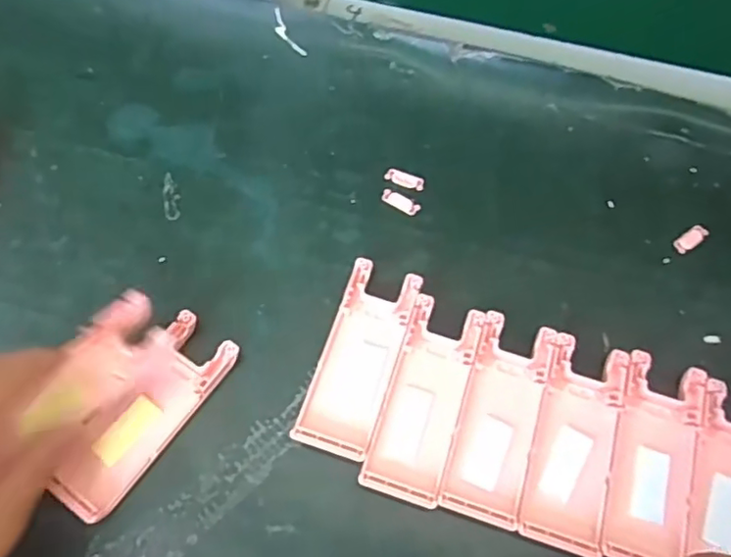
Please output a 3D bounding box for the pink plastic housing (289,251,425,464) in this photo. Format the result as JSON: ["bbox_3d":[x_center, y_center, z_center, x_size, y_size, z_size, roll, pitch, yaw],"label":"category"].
[{"bbox_3d":[-0.003,0.042,0.321,0.039,0.011,0.103,17,65,6],"label":"pink plastic housing"}]

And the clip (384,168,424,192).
[{"bbox_3d":[0.024,-0.062,0.374,0.024,0.004,0.009,21,66,8],"label":"clip"}]

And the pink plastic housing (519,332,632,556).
[{"bbox_3d":[0.107,0.082,0.304,0.039,0.008,0.102,17,65,6],"label":"pink plastic housing"}]

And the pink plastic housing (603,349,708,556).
[{"bbox_3d":[0.144,0.090,0.300,0.040,0.007,0.102,18,65,7],"label":"pink plastic housing"}]

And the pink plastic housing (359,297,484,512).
[{"bbox_3d":[0.031,0.061,0.312,0.038,0.007,0.103,17,65,6],"label":"pink plastic housing"}]

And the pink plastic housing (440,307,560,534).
[{"bbox_3d":[0.069,0.070,0.308,0.038,0.007,0.103,17,65,7],"label":"pink plastic housing"}]

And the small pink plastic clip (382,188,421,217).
[{"bbox_3d":[0.022,-0.047,0.368,0.025,0.004,0.010,28,67,11],"label":"small pink plastic clip"}]

